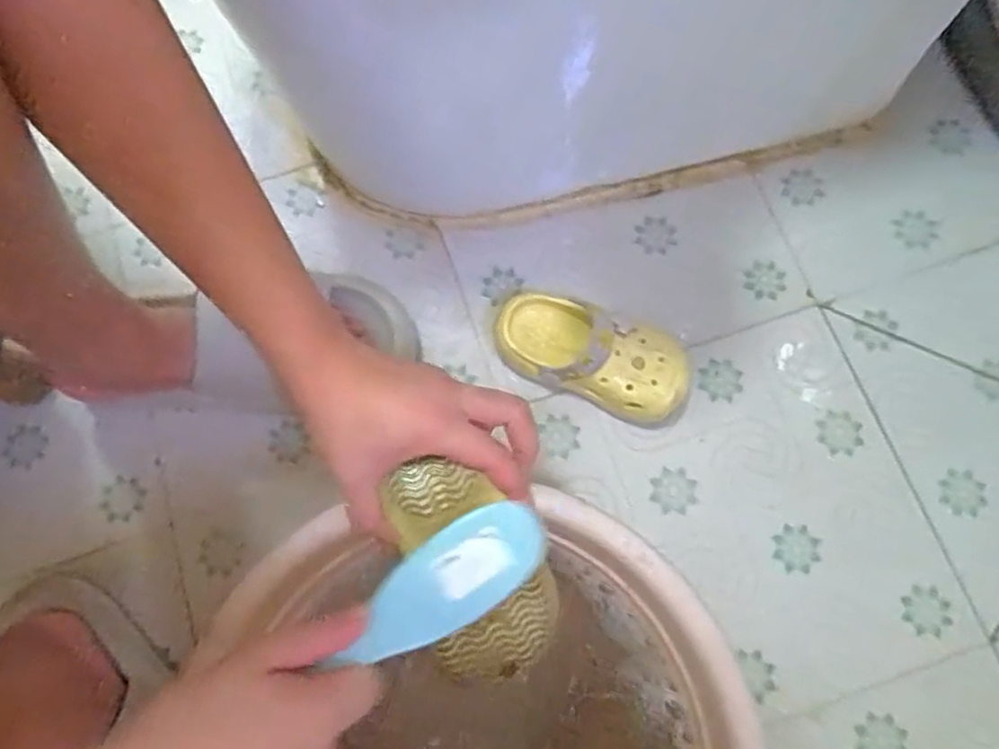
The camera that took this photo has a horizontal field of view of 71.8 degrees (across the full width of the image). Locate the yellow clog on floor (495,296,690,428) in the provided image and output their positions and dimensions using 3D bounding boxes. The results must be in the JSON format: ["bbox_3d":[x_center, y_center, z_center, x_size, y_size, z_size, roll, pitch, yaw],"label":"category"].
[{"bbox_3d":[0.078,-0.019,0.580,0.168,0.064,0.074,21,75,8],"label":"yellow clog on floor"}]

